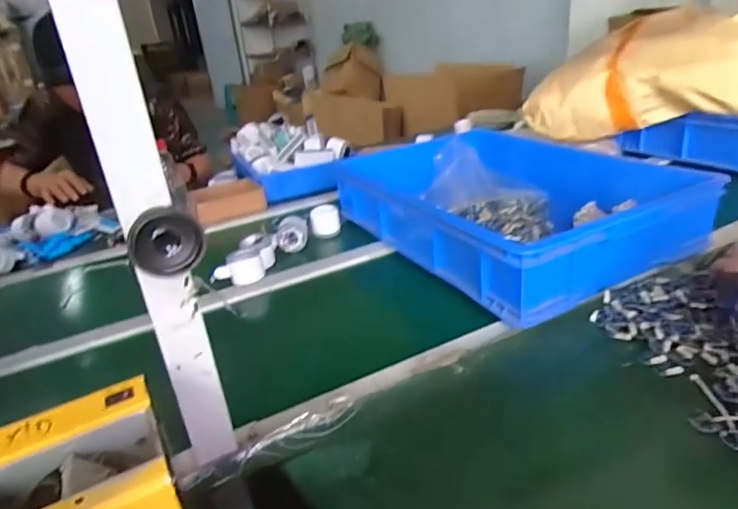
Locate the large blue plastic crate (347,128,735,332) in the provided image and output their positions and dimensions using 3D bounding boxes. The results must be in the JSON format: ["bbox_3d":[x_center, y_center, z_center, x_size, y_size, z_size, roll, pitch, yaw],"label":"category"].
[{"bbox_3d":[0.226,-0.105,0.903,0.380,0.130,0.622,-18,28,-22],"label":"large blue plastic crate"}]

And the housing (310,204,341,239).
[{"bbox_3d":[-0.092,-0.070,1.033,0.061,0.062,0.050,-8,26,-3],"label":"housing"}]

